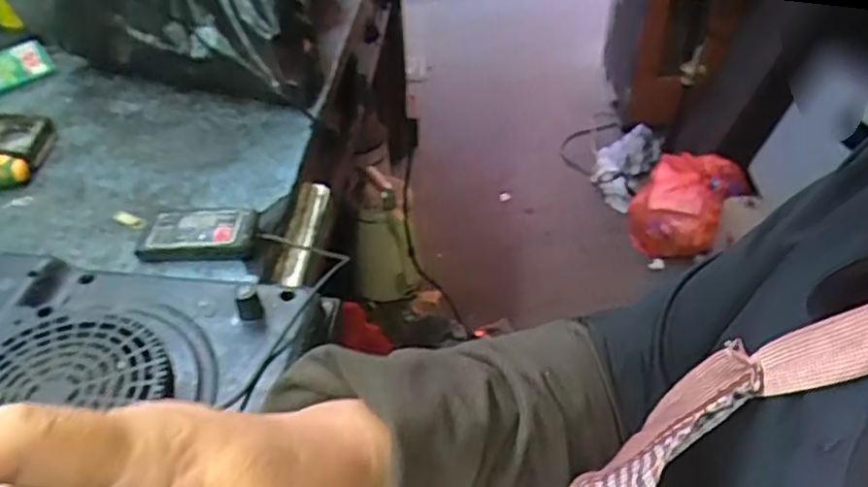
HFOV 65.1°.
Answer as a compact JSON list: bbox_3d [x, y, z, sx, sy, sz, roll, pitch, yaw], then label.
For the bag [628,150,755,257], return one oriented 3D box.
[{"bbox_3d":[0.645,-0.097,1.743,0.259,0.220,0.186,4,42,6],"label":"bag"}]

